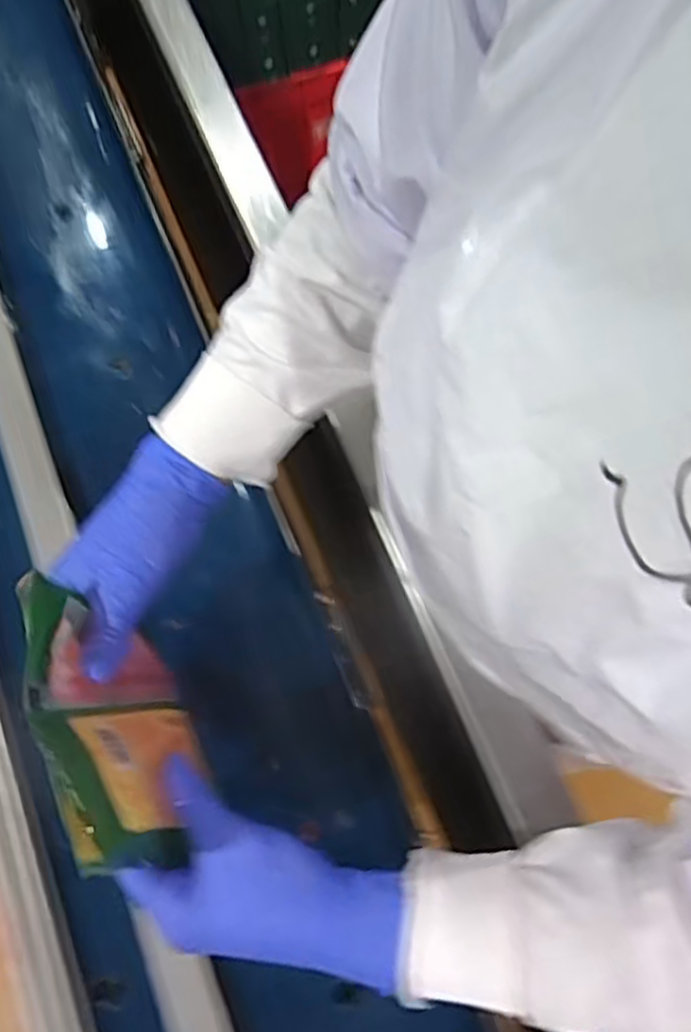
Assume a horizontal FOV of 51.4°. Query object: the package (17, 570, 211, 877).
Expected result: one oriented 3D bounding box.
[{"bbox_3d":[-0.112,0.098,0.355,0.032,0.101,0.140,-44,56,13],"label":"package"}]

